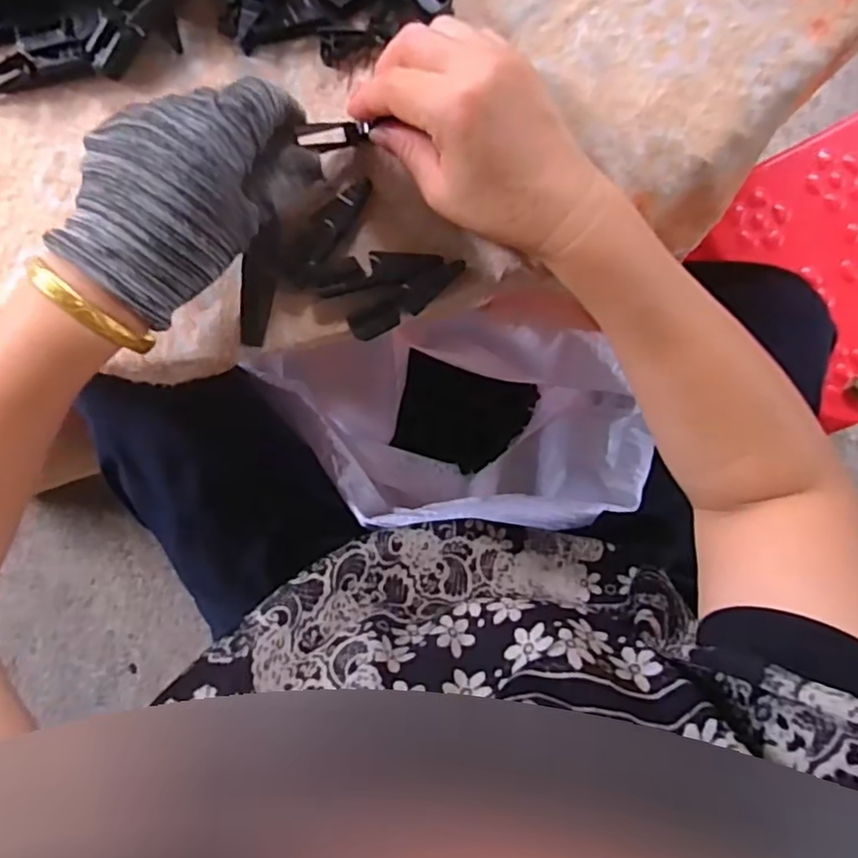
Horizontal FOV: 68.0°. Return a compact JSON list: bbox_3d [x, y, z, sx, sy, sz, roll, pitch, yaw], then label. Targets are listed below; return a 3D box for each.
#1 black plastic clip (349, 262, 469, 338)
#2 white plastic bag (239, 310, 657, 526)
[{"bbox_3d":[-0.011,-0.067,0.330,0.066,0.014,0.015,-31,90,4],"label":"black plastic clip"},{"bbox_3d":[0.021,-0.006,0.749,0.315,0.500,0.178,-8,92,4],"label":"white plastic bag"}]

